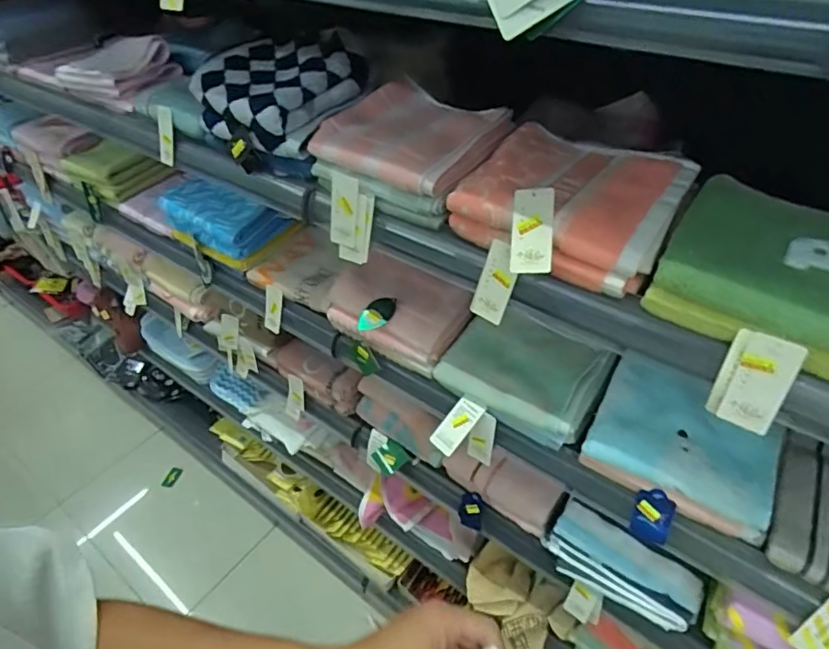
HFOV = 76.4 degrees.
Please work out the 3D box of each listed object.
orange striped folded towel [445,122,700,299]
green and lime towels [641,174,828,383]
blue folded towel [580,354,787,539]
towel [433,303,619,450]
[{"bbox_3d":[0.157,-0.122,0.519,0.193,0.057,0.166,27,50,28],"label":"orange striped folded towel"},{"bbox_3d":[0.306,-0.040,0.427,0.179,0.051,0.154,26,49,27],"label":"green and lime towels"},{"bbox_3d":[0.301,0.128,0.590,0.184,0.030,0.146,21,63,33],"label":"blue folded towel"},{"bbox_3d":[0.152,0.051,0.698,0.196,0.049,0.169,25,49,27],"label":"towel"}]

